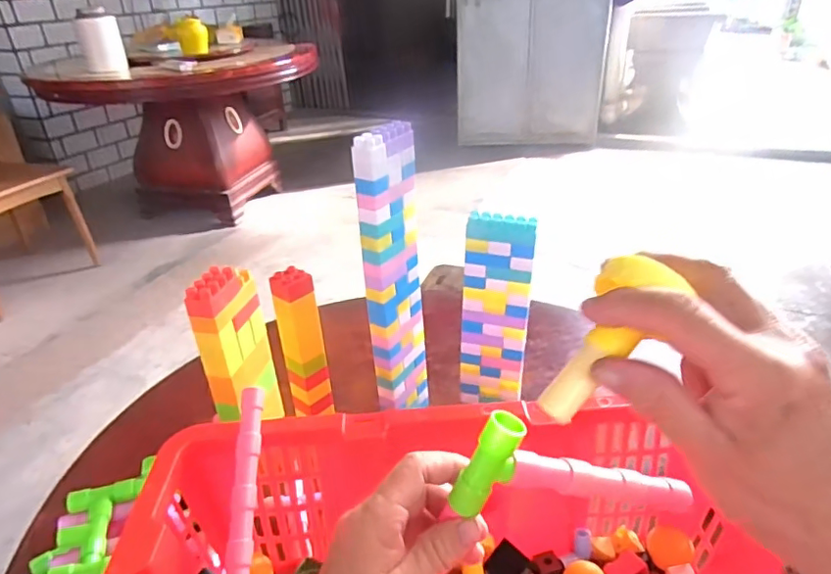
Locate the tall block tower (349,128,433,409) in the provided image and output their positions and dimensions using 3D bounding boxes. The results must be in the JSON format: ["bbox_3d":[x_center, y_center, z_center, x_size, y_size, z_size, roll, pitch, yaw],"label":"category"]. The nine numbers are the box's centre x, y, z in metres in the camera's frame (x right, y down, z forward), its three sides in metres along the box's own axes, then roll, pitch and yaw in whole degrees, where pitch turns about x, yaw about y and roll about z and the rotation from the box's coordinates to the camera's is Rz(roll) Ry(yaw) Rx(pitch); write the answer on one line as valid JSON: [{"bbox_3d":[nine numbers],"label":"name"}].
[{"bbox_3d":[-0.022,-0.003,0.596,0.026,0.333,0.076,18,36,31],"label":"tall block tower"}]

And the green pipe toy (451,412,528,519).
[{"bbox_3d":[0.037,0.092,0.281,0.021,0.057,0.016,15,16,-37],"label":"green pipe toy"}]

